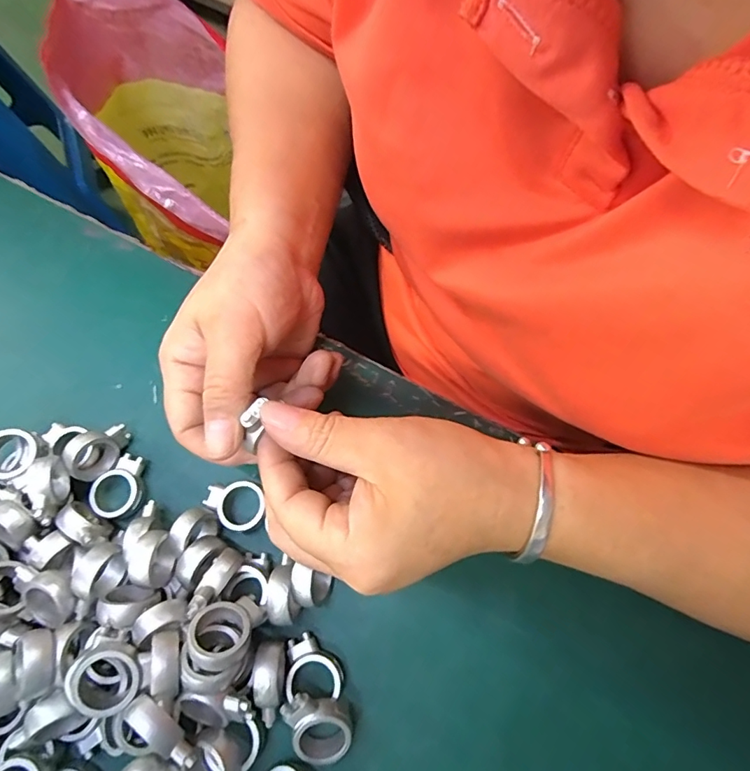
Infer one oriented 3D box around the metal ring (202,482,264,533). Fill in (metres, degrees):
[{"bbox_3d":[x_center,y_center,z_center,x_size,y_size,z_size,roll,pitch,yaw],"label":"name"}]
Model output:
[{"bbox_3d":[-0.073,0.062,0.254,0.032,0.012,0.025,38,76,15],"label":"metal ring"}]

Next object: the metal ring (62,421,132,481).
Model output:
[{"bbox_3d":[-0.152,0.035,0.258,0.015,0.021,0.034,24,72,11],"label":"metal ring"}]

